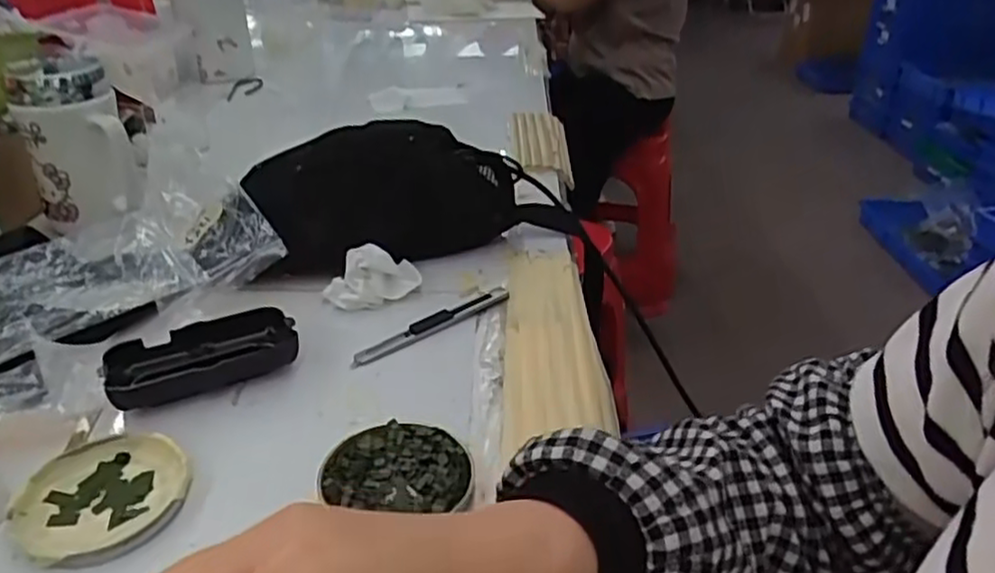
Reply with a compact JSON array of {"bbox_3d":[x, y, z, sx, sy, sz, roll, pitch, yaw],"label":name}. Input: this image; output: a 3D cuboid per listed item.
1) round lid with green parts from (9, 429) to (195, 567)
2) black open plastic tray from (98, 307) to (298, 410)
[{"bbox_3d":[-0.201,0.105,0.364,0.079,0.014,0.078,2,31,-1],"label":"round lid with green parts"},{"bbox_3d":[-0.185,0.044,0.448,0.108,0.025,0.051,-14,35,-25],"label":"black open plastic tray"}]

